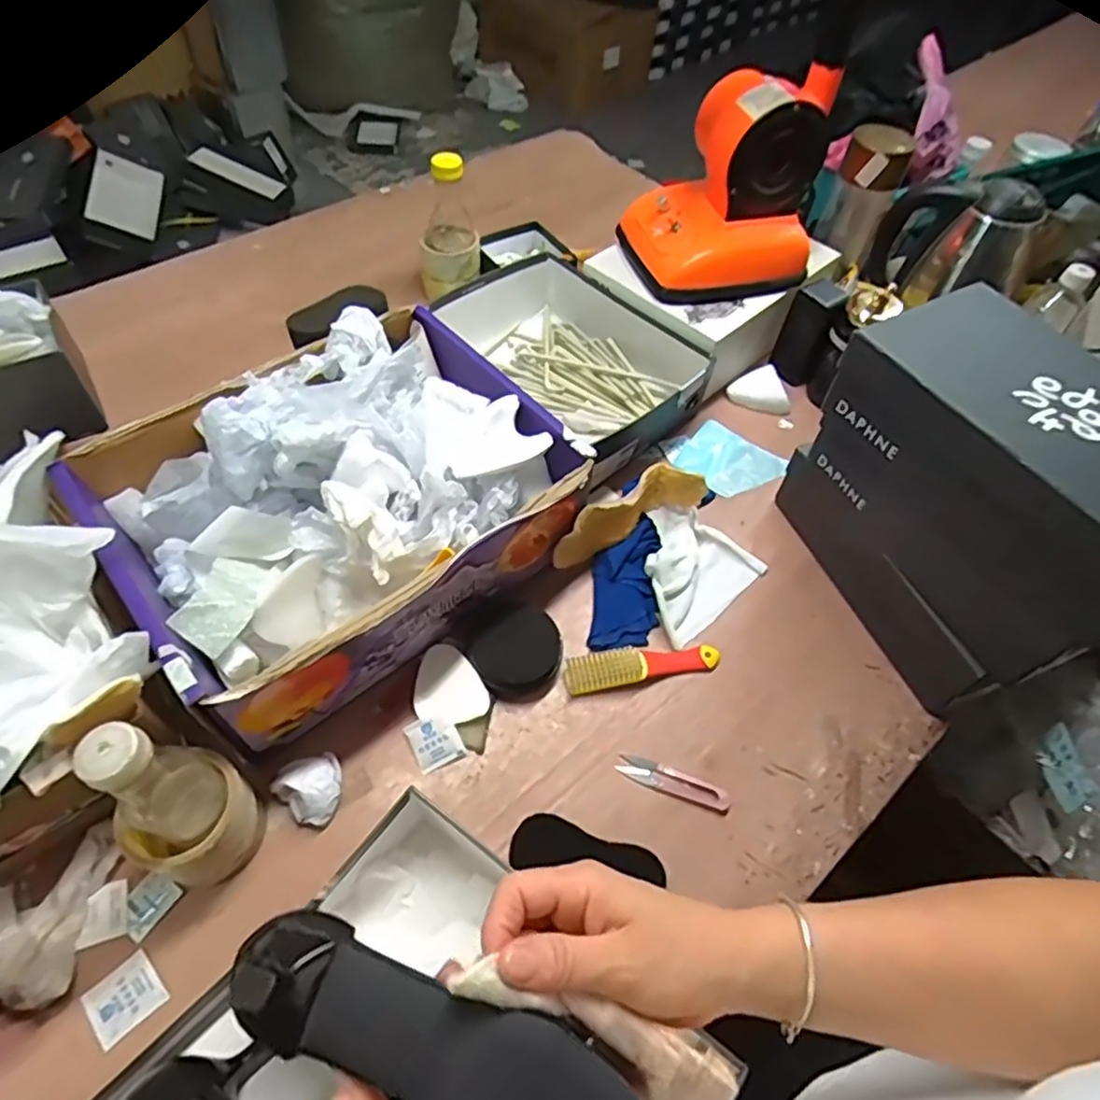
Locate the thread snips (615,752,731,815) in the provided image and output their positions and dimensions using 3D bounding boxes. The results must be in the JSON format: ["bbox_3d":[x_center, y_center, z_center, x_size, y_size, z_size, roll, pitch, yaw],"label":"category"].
[{"bbox_3d":[0.114,0.215,0.626,0.103,0.004,0.025,19,56,9],"label":"thread snips"}]

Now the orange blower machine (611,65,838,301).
[{"bbox_3d":[0.216,-0.446,0.831,0.208,0.215,0.160,-12,57,-13],"label":"orange blower machine"}]

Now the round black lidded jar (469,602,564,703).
[{"bbox_3d":[-0.031,0.103,0.679,0.084,0.037,0.089,2,55,-3],"label":"round black lidded jar"}]

